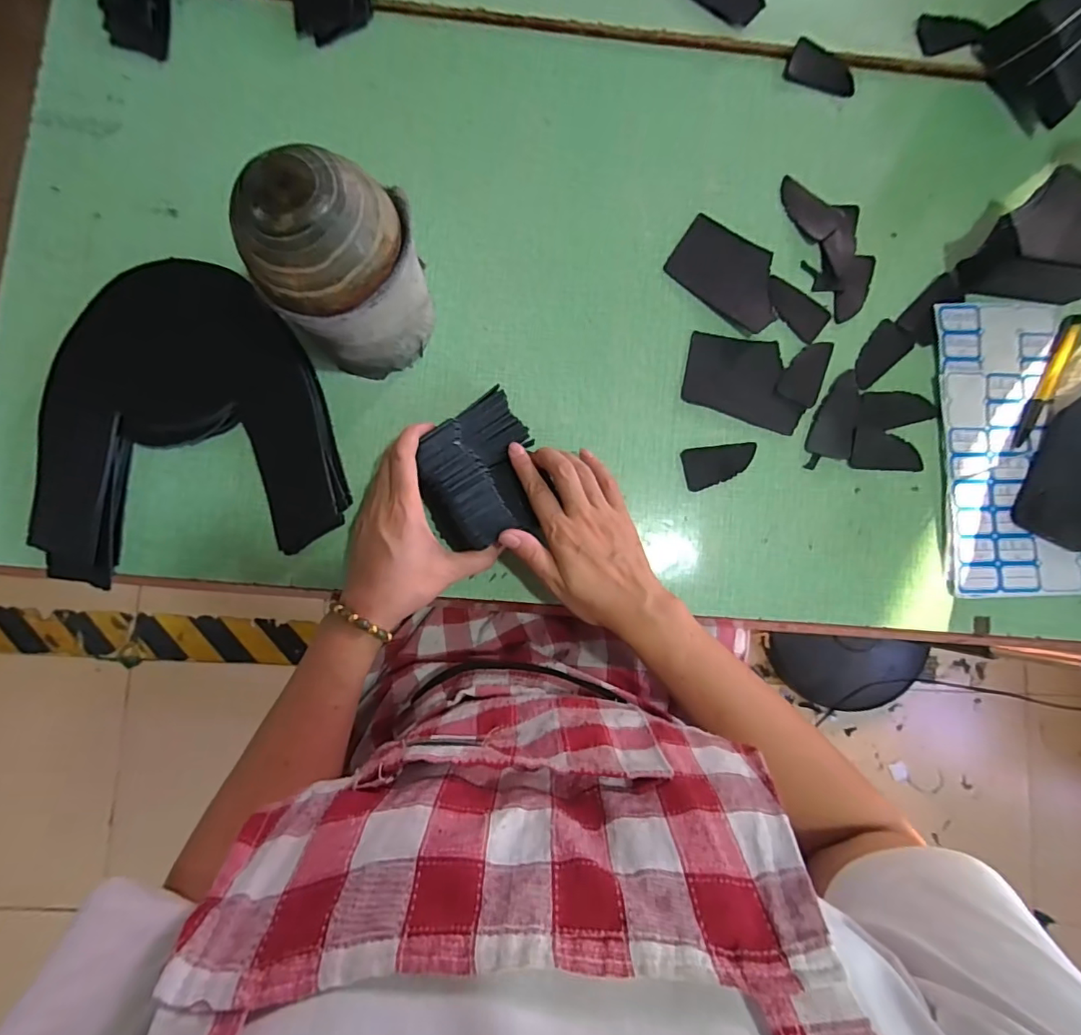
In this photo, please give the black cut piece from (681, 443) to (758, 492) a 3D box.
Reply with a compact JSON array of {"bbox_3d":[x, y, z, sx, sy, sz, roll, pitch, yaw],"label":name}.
[{"bbox_3d":[0.158,-0.047,0.451,0.064,0.004,0.036,-10,86,-3],"label":"black cut piece"}]

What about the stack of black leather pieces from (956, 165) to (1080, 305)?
[{"bbox_3d":[0.433,-0.237,0.440,0.115,0.064,0.086,1,86,-2],"label":"stack of black leather pieces"}]

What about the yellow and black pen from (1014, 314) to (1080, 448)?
[{"bbox_3d":[0.454,-0.124,0.461,0.014,0.009,0.131,28,85,0],"label":"yellow and black pen"}]

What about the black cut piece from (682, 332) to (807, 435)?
[{"bbox_3d":[0.180,-0.121,0.458,0.104,0.004,0.074,11,85,1],"label":"black cut piece"}]

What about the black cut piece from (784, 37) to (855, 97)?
[{"bbox_3d":[0.261,-0.412,0.479,0.065,0.004,0.034,27,102,0],"label":"black cut piece"}]

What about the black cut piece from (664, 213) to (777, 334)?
[{"bbox_3d":[0.169,-0.217,0.458,0.103,0.004,0.072,35,85,0],"label":"black cut piece"}]

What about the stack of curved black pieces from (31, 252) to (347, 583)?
[{"bbox_3d":[-0.294,-0.081,0.421,0.233,0.029,0.235,-9,86,-3],"label":"stack of curved black pieces"}]

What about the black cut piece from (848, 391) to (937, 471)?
[{"bbox_3d":[0.312,-0.075,0.456,0.066,0.007,0.076,15,85,-1],"label":"black cut piece"}]

